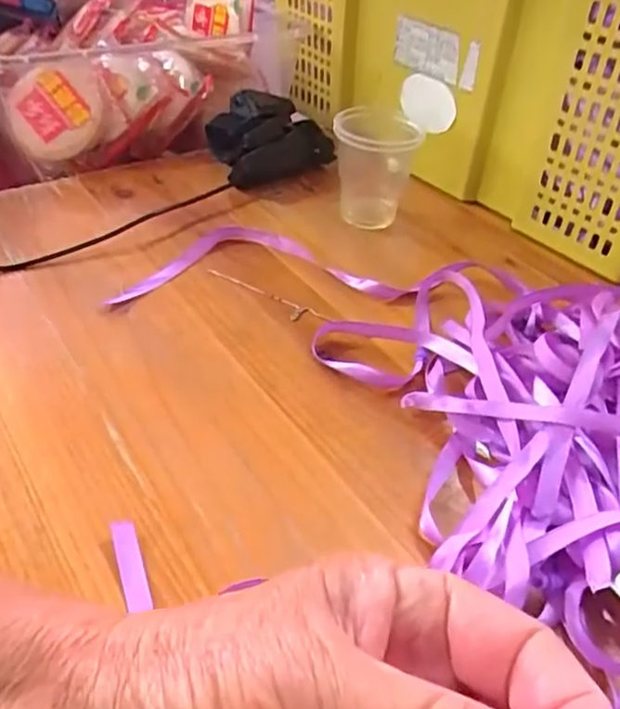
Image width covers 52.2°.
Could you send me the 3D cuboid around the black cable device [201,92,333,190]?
[{"bbox_3d":[-0.034,-0.195,0.564,0.104,0.045,0.107,-12,44,-17],"label":"black cable device"}]

